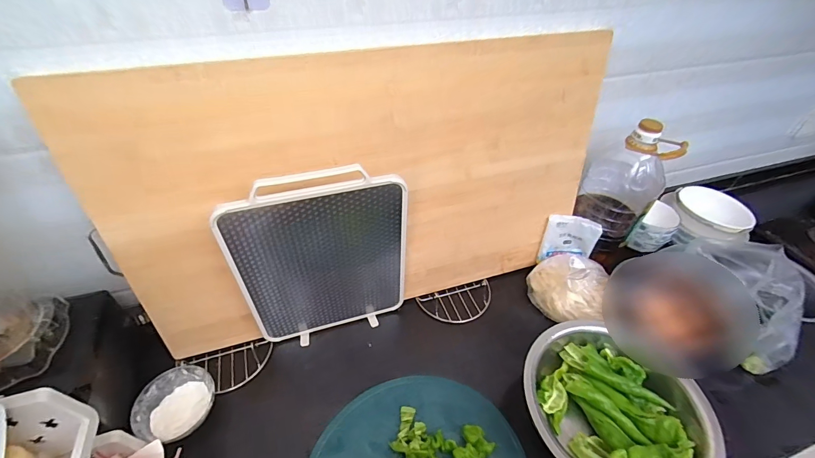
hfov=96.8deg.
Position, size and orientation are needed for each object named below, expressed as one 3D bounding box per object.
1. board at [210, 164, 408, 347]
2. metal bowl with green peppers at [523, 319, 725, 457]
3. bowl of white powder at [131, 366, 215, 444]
[{"bbox_3d":[-0.139,0.063,0.637,0.282,0.383,0.019,-13,47,-14],"label":"board"},{"bbox_3d":[0.331,0.306,0.616,0.279,0.116,0.272,-9,50,-15],"label":"metal bowl with green peppers"},{"bbox_3d":[-0.390,0.302,0.620,0.113,0.057,0.115,3,48,-4],"label":"bowl of white powder"}]

